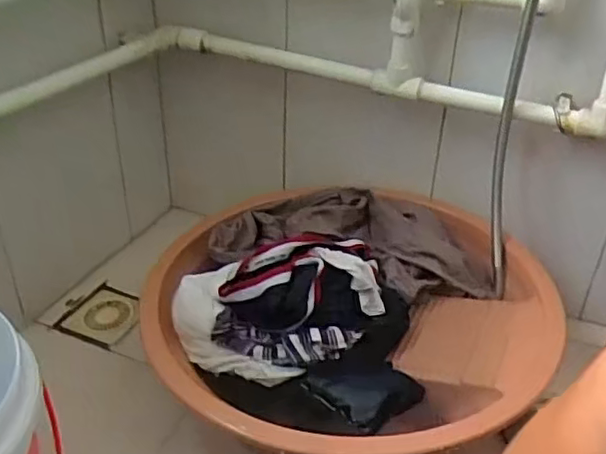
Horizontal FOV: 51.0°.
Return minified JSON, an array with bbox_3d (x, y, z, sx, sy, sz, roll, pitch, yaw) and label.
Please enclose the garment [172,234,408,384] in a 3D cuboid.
[{"bbox_3d":[-0.011,0.081,0.734,0.262,0.079,0.177,-4,33,-9],"label":"garment"}]

